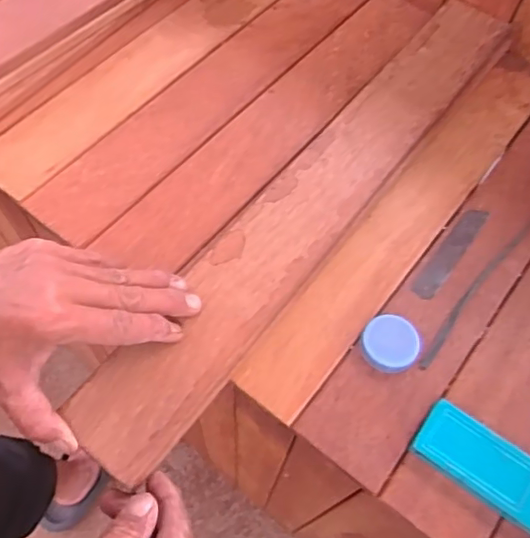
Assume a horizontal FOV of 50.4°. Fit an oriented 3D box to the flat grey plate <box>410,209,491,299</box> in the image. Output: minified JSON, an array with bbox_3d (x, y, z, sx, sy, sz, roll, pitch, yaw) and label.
[{"bbox_3d":[0.143,-0.014,0.435,0.018,0.004,0.096,35,66,15],"label":"flat grey plate"}]

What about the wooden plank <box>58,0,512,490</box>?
[{"bbox_3d":[0.046,-0.056,0.440,0.070,0.028,0.490,34,65,14],"label":"wooden plank"}]

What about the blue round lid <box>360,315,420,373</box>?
[{"bbox_3d":[0.086,0.052,0.388,0.038,0.013,0.038,1,62,-2],"label":"blue round lid"}]

